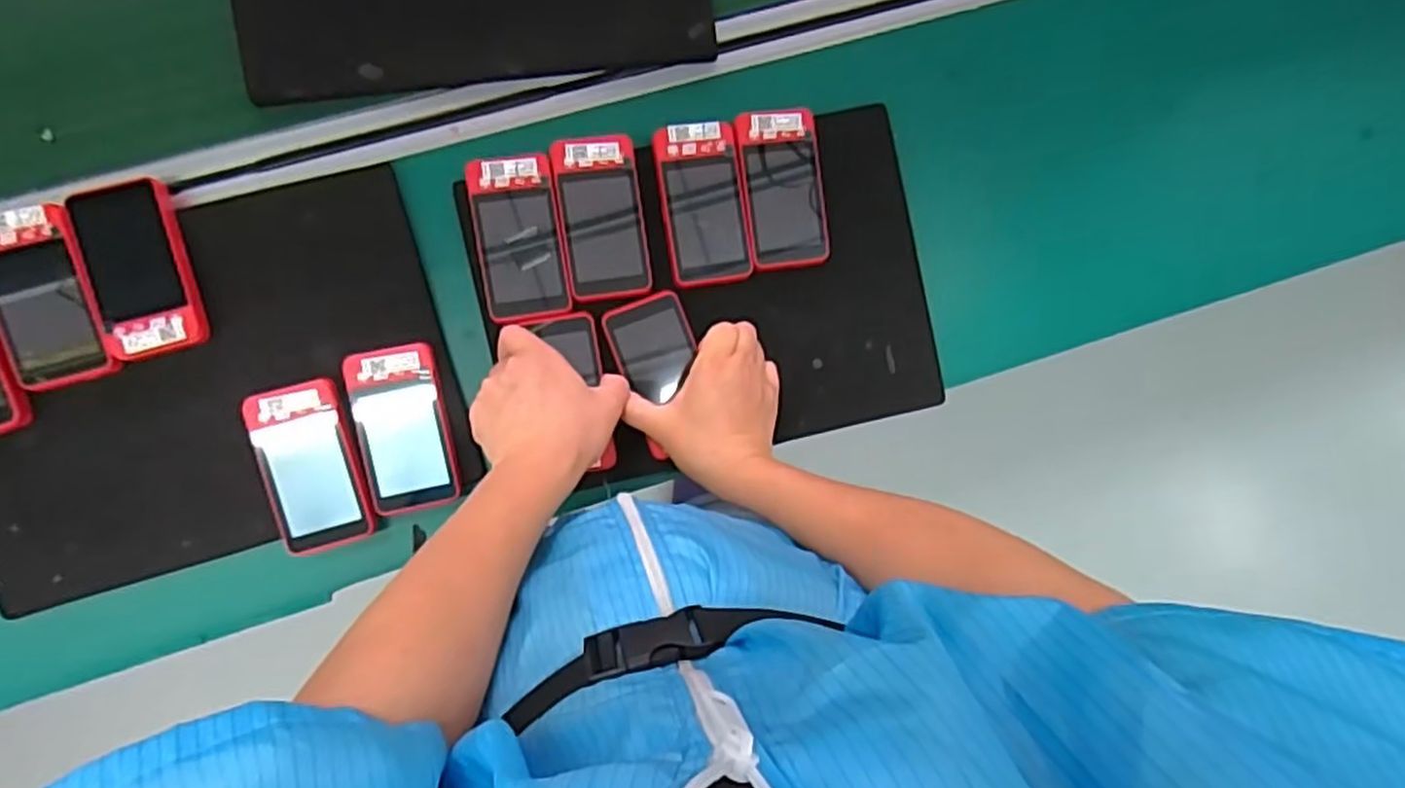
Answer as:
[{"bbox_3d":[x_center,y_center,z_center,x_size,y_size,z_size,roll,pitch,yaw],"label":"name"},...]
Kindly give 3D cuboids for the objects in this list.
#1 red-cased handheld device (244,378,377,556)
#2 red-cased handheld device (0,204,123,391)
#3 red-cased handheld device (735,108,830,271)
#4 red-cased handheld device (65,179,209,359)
[{"bbox_3d":[-0.286,0.053,0.565,0.064,0.023,0.121,-14,92,-6],"label":"red-cased handheld device"},{"bbox_3d":[-0.460,-0.066,0.536,0.067,0.027,0.120,-18,93,-6],"label":"red-cased handheld device"},{"bbox_3d":[0.063,-0.159,0.598,0.063,0.008,0.120,-8,92,-6],"label":"red-cased handheld device"},{"bbox_3d":[-0.397,-0.088,0.544,0.062,0.023,0.120,-16,92,-6],"label":"red-cased handheld device"}]

